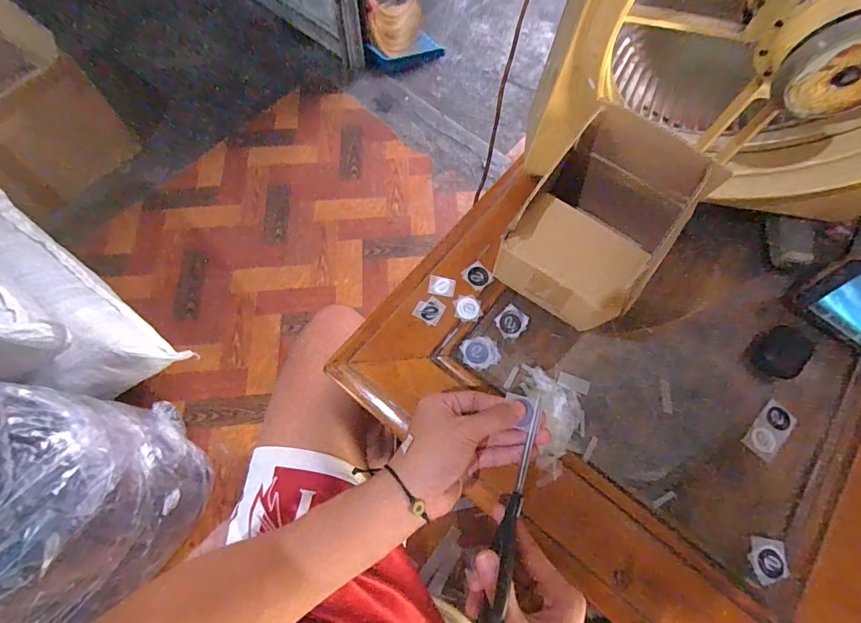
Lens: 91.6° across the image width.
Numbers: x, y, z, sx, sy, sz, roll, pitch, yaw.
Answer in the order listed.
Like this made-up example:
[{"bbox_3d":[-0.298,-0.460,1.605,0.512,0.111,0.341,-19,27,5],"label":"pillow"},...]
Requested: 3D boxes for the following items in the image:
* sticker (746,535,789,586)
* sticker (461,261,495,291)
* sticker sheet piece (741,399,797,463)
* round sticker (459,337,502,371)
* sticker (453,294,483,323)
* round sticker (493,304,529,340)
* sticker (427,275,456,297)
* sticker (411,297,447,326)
[{"bbox_3d":[0.325,0.239,0.401,0.036,0.004,0.038,4,69,-1],"label":"sticker"},{"bbox_3d":[0.056,-0.042,0.495,0.030,0.004,0.030,-40,75,-16],"label":"sticker"},{"bbox_3d":[0.366,0.128,0.452,0.067,0.009,0.032,-42,76,-16],"label":"sticker sheet piece"},{"bbox_3d":[0.055,0.046,0.463,0.041,0.004,0.035,-11,70,-6],"label":"round sticker"},{"bbox_3d":[0.043,-0.004,0.479,0.032,0.004,0.033,-5,69,-4],"label":"sticker"},{"bbox_3d":[0.092,0.012,0.478,0.036,0.004,0.031,-41,75,-16],"label":"round sticker"},{"bbox_3d":[0.013,-0.030,0.487,0.030,0.004,0.023,9,69,1],"label":"sticker"},{"bbox_3d":[-0.001,-0.002,0.476,0.031,0.004,0.031,27,70,8],"label":"sticker"}]

